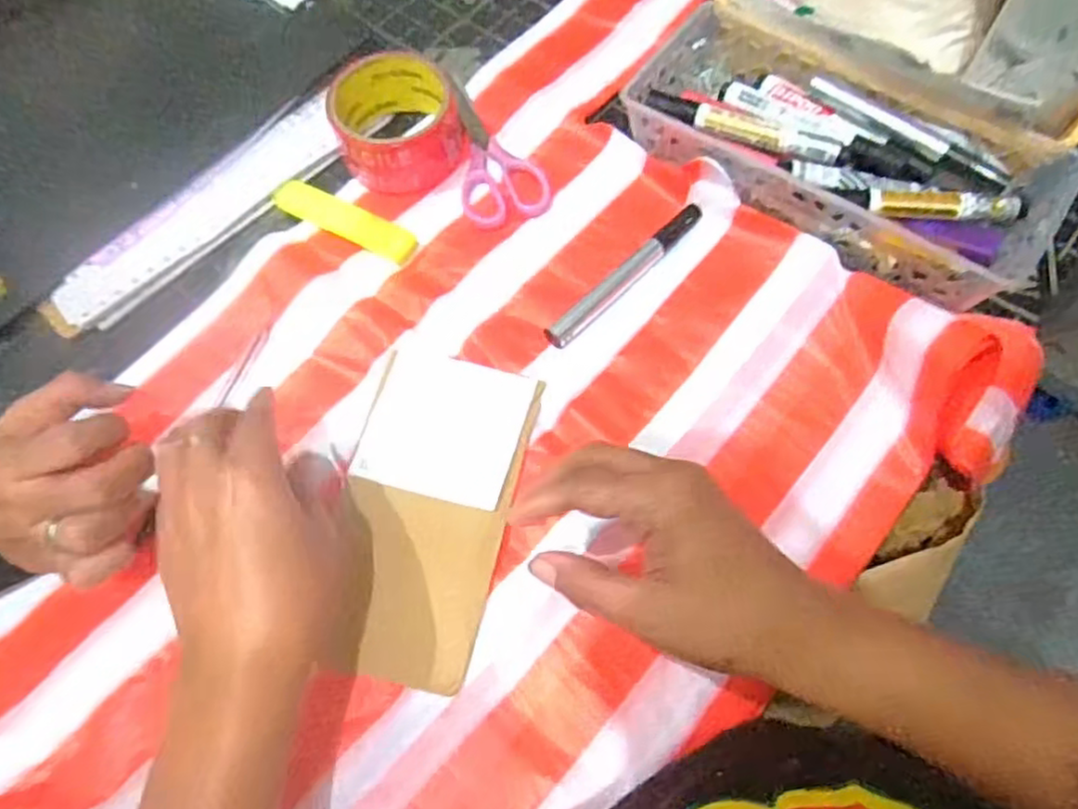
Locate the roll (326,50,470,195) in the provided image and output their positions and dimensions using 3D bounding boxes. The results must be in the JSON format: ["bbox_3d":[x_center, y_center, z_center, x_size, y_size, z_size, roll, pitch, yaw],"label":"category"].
[{"bbox_3d":[-0.098,-0.198,0.492,0.087,0.043,0.089,-1,66,2],"label":"roll"}]

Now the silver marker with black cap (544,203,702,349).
[{"bbox_3d":[0.058,-0.084,0.452,0.137,0.011,0.017,-41,71,-15],"label":"silver marker with black cap"}]

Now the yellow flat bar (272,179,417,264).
[{"bbox_3d":[-0.133,-0.127,0.482,0.114,0.008,0.025,29,70,14],"label":"yellow flat bar"}]

